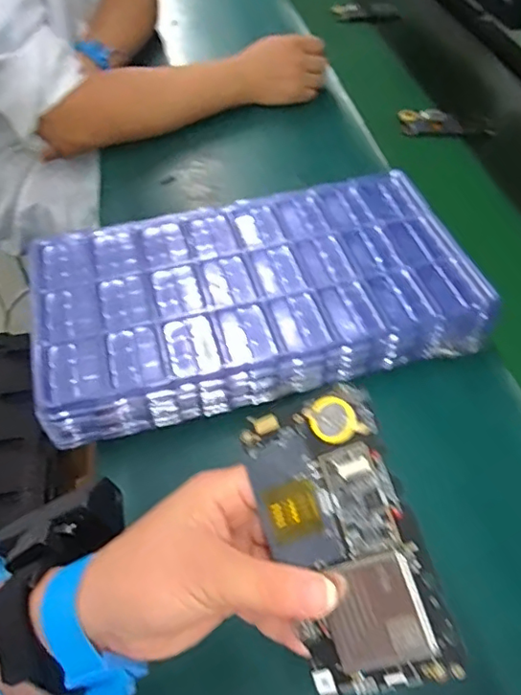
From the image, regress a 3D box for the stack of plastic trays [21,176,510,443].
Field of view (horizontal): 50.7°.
[{"bbox_3d":[-0.007,-0.052,0.513,0.395,0.050,0.225,-13,52,-11],"label":"stack of plastic trays"}]

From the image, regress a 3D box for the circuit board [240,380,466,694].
[{"bbox_3d":[0.036,0.085,0.244,0.063,0.005,0.123,-24,74,17],"label":"circuit board"}]

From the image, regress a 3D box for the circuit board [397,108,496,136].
[{"bbox_3d":[0.259,-0.317,0.772,0.122,0.018,0.054,4,51,2],"label":"circuit board"}]

